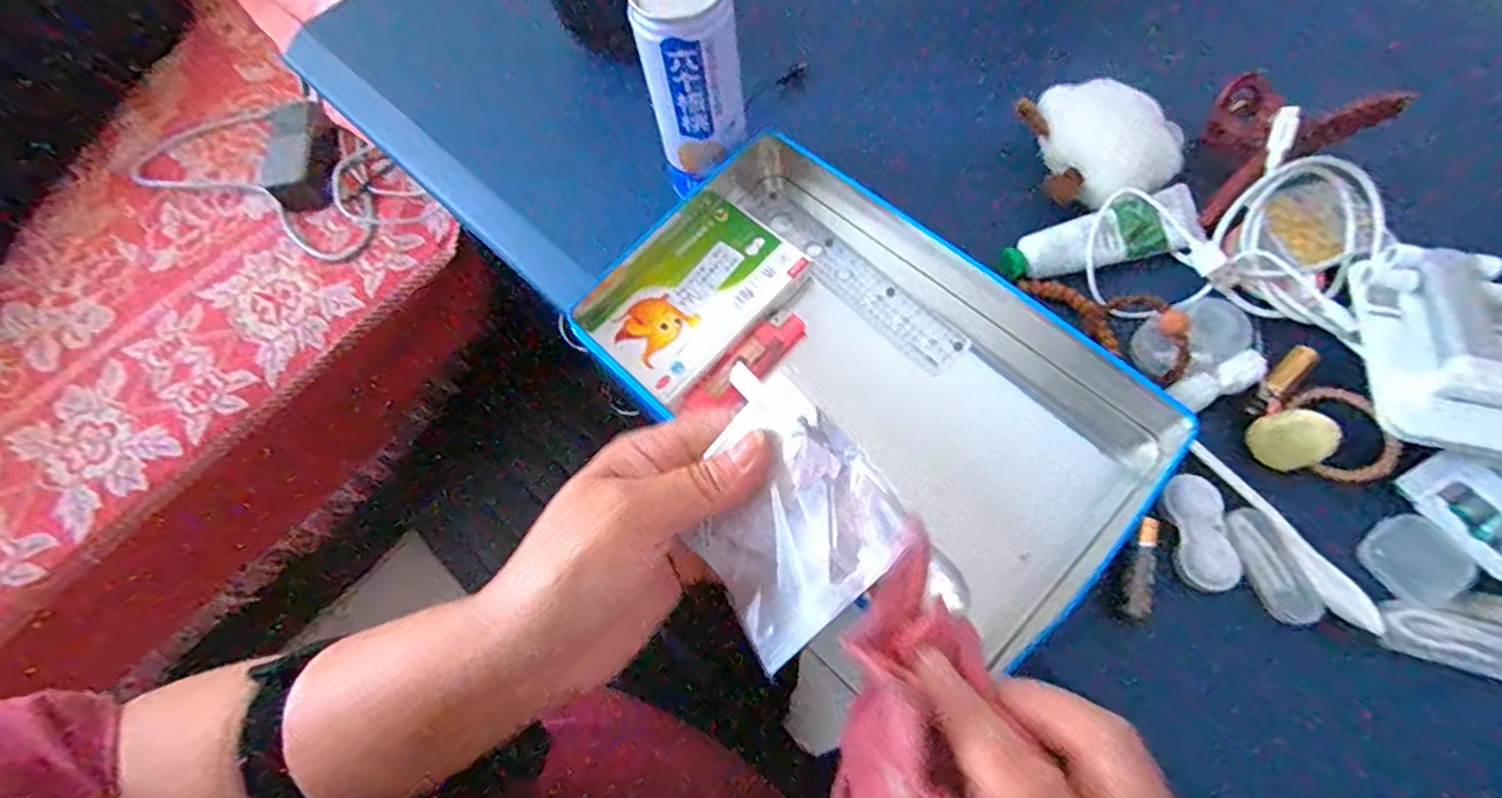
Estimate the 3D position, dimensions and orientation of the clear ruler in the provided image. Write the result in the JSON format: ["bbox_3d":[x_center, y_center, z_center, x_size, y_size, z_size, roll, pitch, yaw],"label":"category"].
[{"bbox_3d":[0.056,-0.076,0.380,0.031,0.004,0.165,-40,70,-14],"label":"clear ruler"}]

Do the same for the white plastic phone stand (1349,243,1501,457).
[{"bbox_3d":[0.338,-0.029,0.306,0.065,0.019,0.107,16,68,10],"label":"white plastic phone stand"}]

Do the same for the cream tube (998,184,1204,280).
[{"bbox_3d":[0.204,-0.091,0.367,0.114,0.020,0.035,-18,66,-5],"label":"cream tube"}]

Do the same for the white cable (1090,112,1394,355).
[{"bbox_3d":[0.268,-0.098,0.347,0.142,0.029,0.127,16,68,10],"label":"white cable"}]

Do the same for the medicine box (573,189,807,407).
[{"bbox_3d":[-0.034,-0.063,0.368,0.116,0.022,0.082,-41,70,-14],"label":"medicine box"}]

